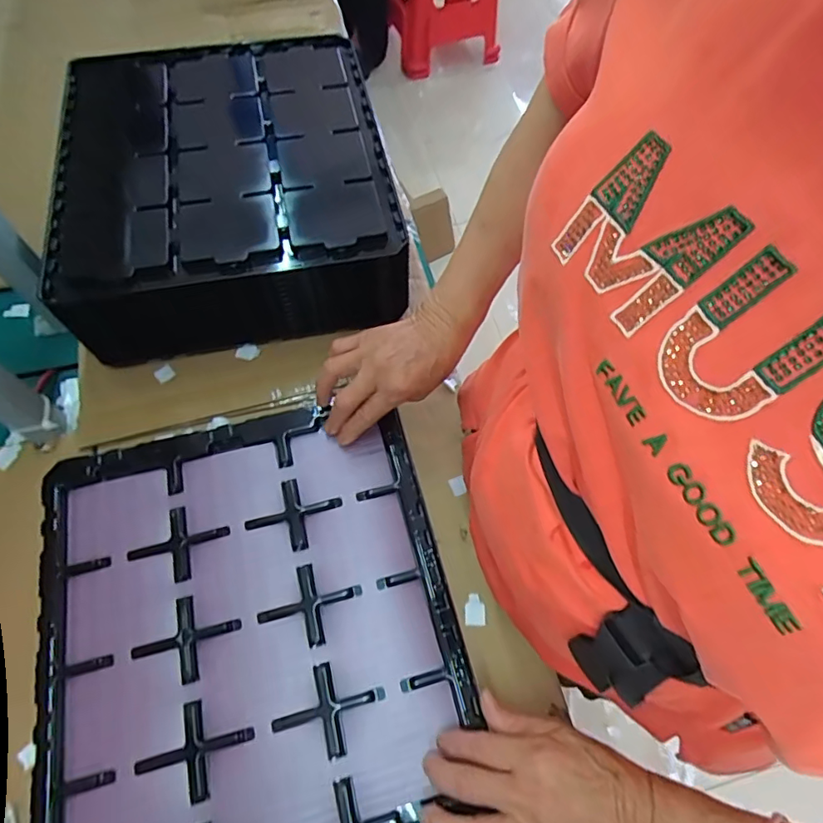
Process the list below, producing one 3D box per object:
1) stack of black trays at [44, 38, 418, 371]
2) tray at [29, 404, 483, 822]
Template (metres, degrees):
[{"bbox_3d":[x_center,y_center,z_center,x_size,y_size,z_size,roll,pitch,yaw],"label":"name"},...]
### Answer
[{"bbox_3d":[-0.197,-0.251,0.607,0.350,0.130,0.389,-10,63,-6],"label":"stack of black trays"},{"bbox_3d":[-0.138,0.179,0.440,0.333,0.019,0.365,-12,64,-8],"label":"tray"}]

